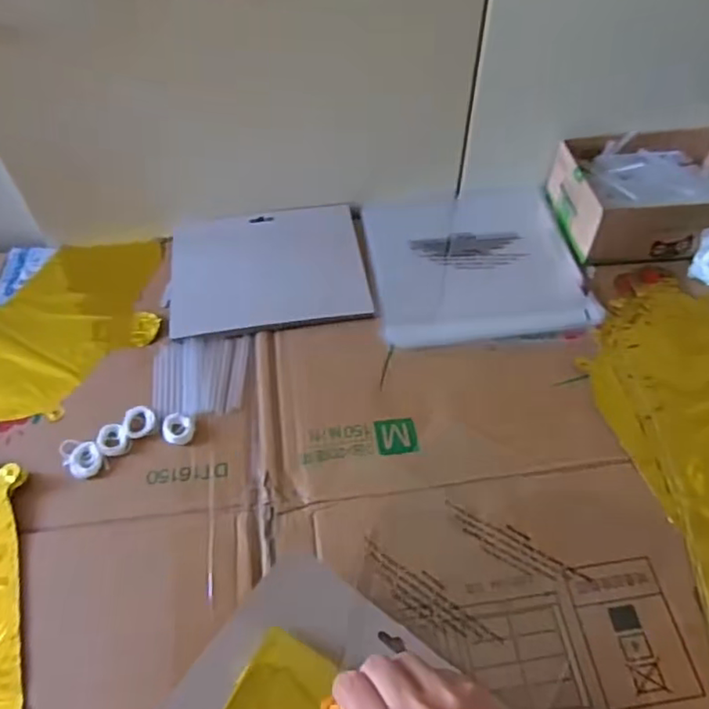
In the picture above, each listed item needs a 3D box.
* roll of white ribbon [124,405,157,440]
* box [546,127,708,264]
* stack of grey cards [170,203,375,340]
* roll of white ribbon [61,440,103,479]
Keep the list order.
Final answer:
[{"bbox_3d":[-0.179,0.056,0.501,0.025,0.005,0.028,-37,61,-25],"label":"roll of white ribbon"},{"bbox_3d":[0.313,-0.167,0.629,0.187,0.062,0.143,-5,53,-4],"label":"box"},{"bbox_3d":[-0.086,-0.090,0.605,0.189,0.010,0.162,-6,53,-5],"label":"stack of grey cards"},{"bbox_3d":[-0.219,0.082,0.483,0.040,0.005,0.027,35,60,24],"label":"roll of white ribbon"}]

